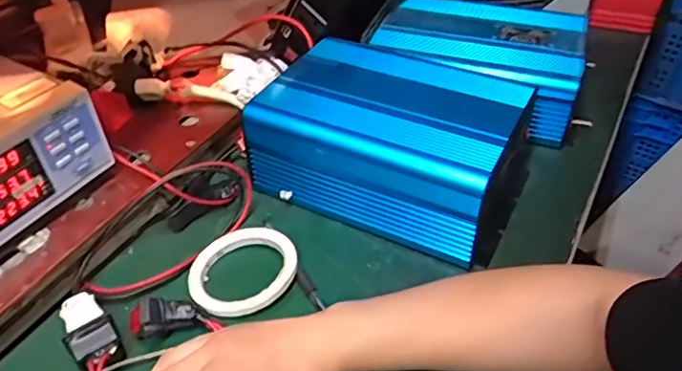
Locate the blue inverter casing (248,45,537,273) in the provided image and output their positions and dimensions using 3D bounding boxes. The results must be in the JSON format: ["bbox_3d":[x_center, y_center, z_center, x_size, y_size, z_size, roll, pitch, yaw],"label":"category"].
[{"bbox_3d":[0.054,-0.055,0.594,0.258,0.113,0.181,22,47,19],"label":"blue inverter casing"}]

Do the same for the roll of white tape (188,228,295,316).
[{"bbox_3d":[-0.094,0.077,0.521,0.103,0.012,0.086,-14,47,-16],"label":"roll of white tape"}]

